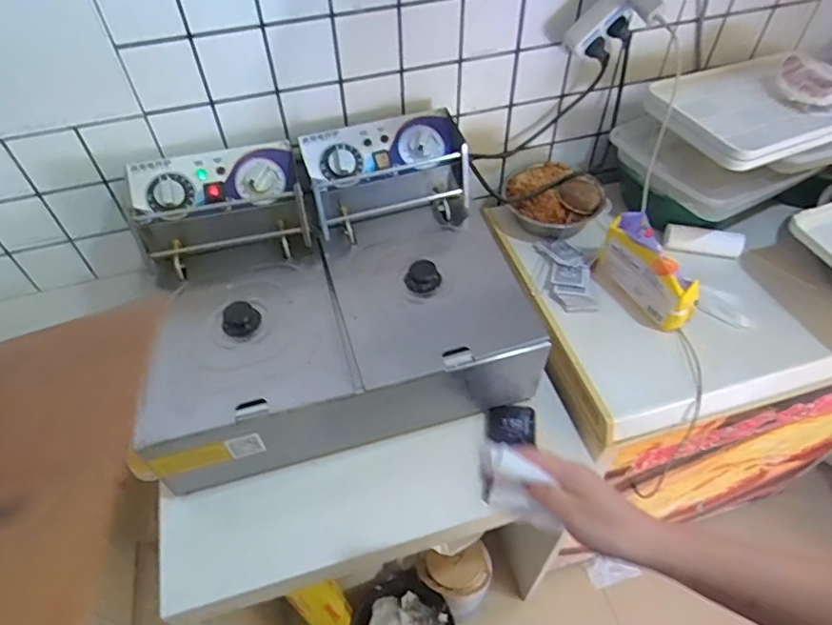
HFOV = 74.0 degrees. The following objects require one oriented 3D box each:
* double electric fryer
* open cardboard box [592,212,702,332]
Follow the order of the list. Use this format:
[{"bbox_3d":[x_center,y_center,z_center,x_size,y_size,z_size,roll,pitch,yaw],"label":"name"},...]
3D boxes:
[{"bbox_3d":[-0.136,-0.052,0.876,0.574,0.288,0.422,-12,52,-8],"label":"double electric fryer"},{"bbox_3d":[0.369,-0.057,0.895,0.064,0.136,0.172,-26,55,-18],"label":"open cardboard box"}]

